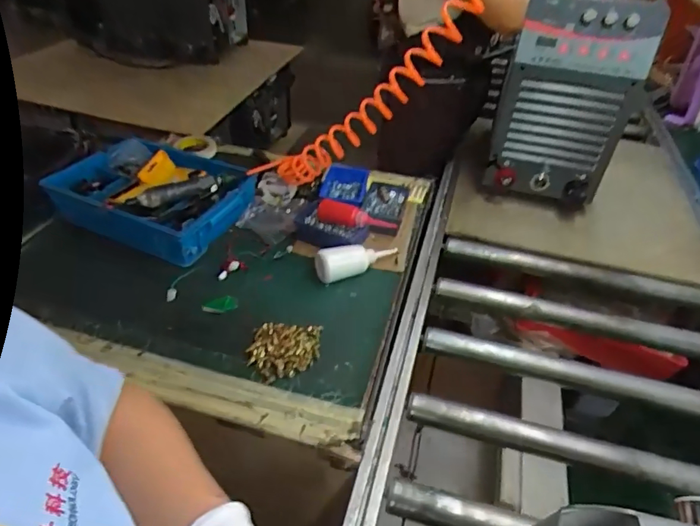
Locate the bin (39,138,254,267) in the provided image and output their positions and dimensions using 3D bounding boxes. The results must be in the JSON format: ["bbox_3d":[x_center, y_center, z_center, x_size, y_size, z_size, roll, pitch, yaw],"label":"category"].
[{"bbox_3d":[-0.447,-0.152,1.043,0.409,0.090,0.260,17,41,16],"label":"bin"}]

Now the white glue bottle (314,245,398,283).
[{"bbox_3d":[0.015,-0.014,0.939,0.171,0.058,0.051,-18,44,-24],"label":"white glue bottle"}]

